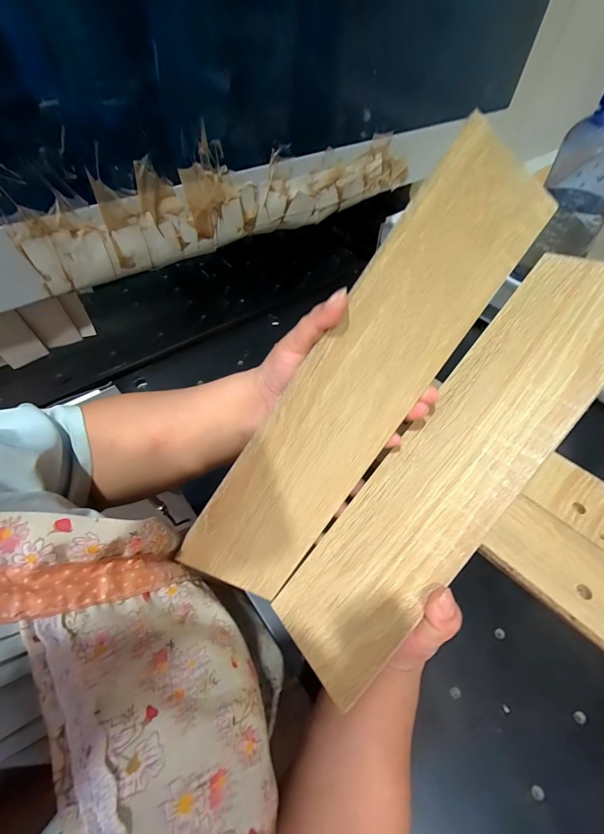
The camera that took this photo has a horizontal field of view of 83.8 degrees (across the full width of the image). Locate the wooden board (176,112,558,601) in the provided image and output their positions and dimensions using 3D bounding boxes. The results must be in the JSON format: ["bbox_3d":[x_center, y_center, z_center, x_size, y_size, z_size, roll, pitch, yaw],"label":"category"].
[{"bbox_3d":[0.041,-0.019,0.250,0.088,0.006,0.360,33,98,-17],"label":"wooden board"}]

